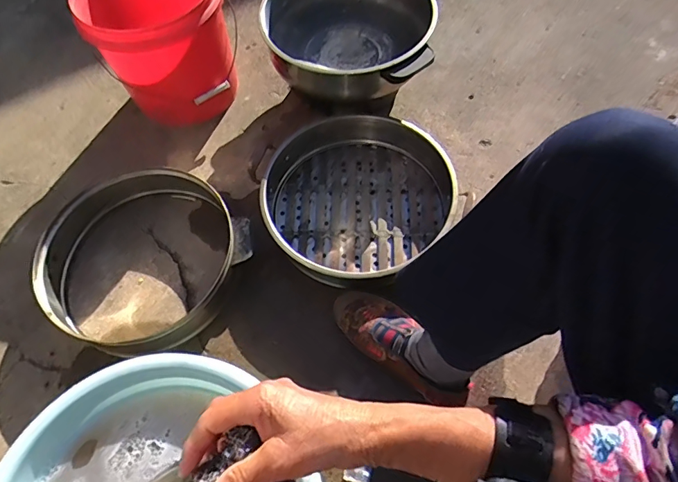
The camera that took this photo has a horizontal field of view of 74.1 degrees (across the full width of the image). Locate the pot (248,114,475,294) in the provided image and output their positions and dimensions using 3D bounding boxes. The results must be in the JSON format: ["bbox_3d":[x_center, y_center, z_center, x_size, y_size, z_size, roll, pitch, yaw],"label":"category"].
[{"bbox_3d":[0.026,-0.075,0.761,0.305,0.096,0.294,-1,62,2],"label":"pot"}]

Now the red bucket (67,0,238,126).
[{"bbox_3d":[-0.325,-0.372,0.857,0.235,0.247,0.235,-1,62,2],"label":"red bucket"}]

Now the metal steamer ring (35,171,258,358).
[{"bbox_3d":[-0.308,0.028,0.723,0.308,0.092,0.280,-1,62,2],"label":"metal steamer ring"}]

